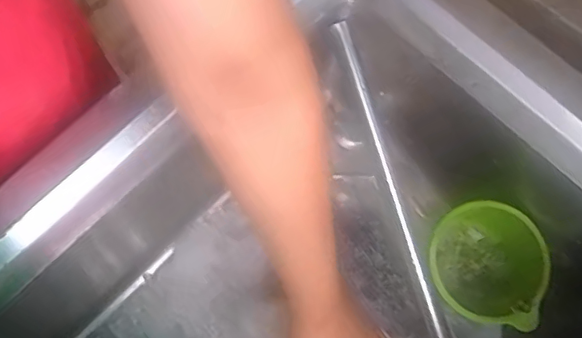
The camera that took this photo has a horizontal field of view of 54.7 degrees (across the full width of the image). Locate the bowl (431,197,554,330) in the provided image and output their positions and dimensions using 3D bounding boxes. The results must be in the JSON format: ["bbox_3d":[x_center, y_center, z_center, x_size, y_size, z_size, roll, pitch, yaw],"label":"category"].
[{"bbox_3d":[0.202,0.103,0.582,0.110,0.086,0.111,0,73,-1],"label":"bowl"}]

